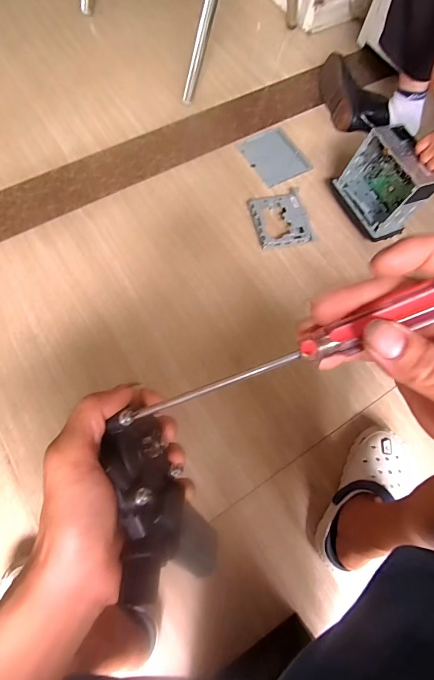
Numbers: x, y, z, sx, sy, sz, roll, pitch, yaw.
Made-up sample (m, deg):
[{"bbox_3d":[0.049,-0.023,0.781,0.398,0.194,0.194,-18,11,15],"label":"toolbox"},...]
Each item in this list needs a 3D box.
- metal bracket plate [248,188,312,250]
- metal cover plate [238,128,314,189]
[{"bbox_3d":[0.163,-0.318,0.877,0.136,0.024,0.176,-9,71,-5],"label":"metal bracket plate"},{"bbox_3d":[0.165,-0.528,0.970,0.147,0.008,0.170,-28,74,-11],"label":"metal cover plate"}]

